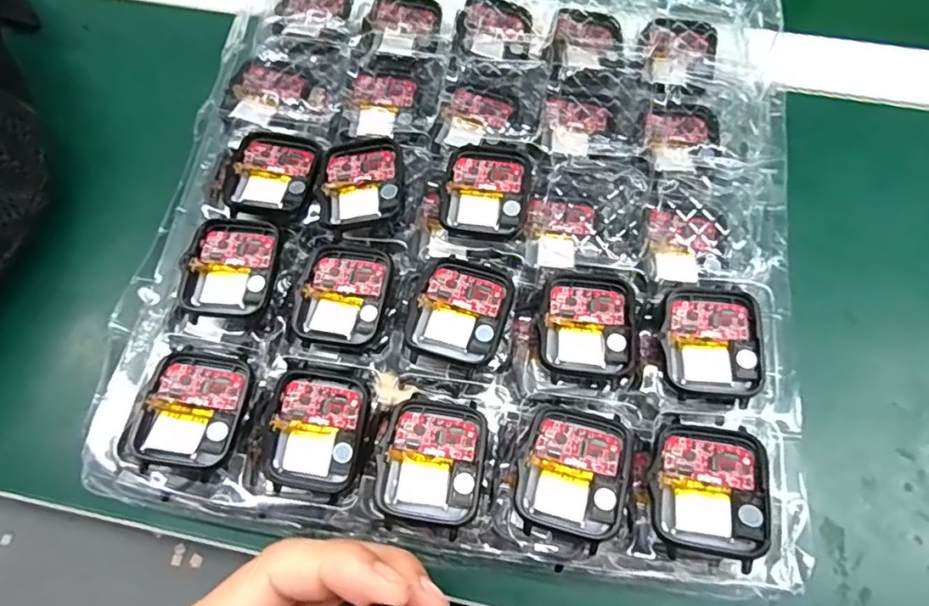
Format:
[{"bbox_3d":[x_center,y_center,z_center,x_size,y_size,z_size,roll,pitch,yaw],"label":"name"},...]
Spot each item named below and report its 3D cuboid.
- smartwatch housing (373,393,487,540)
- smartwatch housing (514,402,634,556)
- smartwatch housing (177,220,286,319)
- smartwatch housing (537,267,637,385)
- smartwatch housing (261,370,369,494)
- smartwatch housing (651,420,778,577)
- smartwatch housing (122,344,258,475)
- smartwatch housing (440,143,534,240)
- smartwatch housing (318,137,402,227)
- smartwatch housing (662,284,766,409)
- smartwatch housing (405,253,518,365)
[{"bbox_3d":[-0.012,0.058,0.205,0.037,0.010,0.045,7,71,4],"label":"smartwatch housing"},{"bbox_3d":[0.039,0.060,0.199,0.036,0.006,0.045,14,72,6],"label":"smartwatch housing"},{"bbox_3d":[-0.097,-0.016,0.235,0.037,0.007,0.043,7,71,4],"label":"smartwatch housing"},{"bbox_3d":[0.049,0.008,0.223,0.036,0.007,0.046,8,72,4],"label":"smartwatch housing"},{"bbox_3d":[-0.056,0.049,0.212,0.036,0.007,0.044,12,72,6],"label":"smartwatch housing"},{"bbox_3d":[0.086,0.065,0.196,0.038,0.011,0.046,10,65,21],"label":"smartwatch housing"},{"bbox_3d":[-0.103,0.040,0.212,0.037,0.013,0.045,7,71,4],"label":"smartwatch housing"},{"bbox_3d":[0.011,-0.049,0.250,0.037,0.010,0.044,10,72,5],"label":"smartwatch housing"},{"bbox_3d":[-0.045,-0.054,0.249,0.035,0.011,0.041,-4,71,0],"label":"smartwatch housing"},{"bbox_3d":[0.097,0.015,0.219,0.036,0.007,0.045,5,71,4],"label":"smartwatch housing"},{"bbox_3d":[-0.001,0.002,0.225,0.037,0.010,0.043,16,72,7],"label":"smartwatch housing"}]

